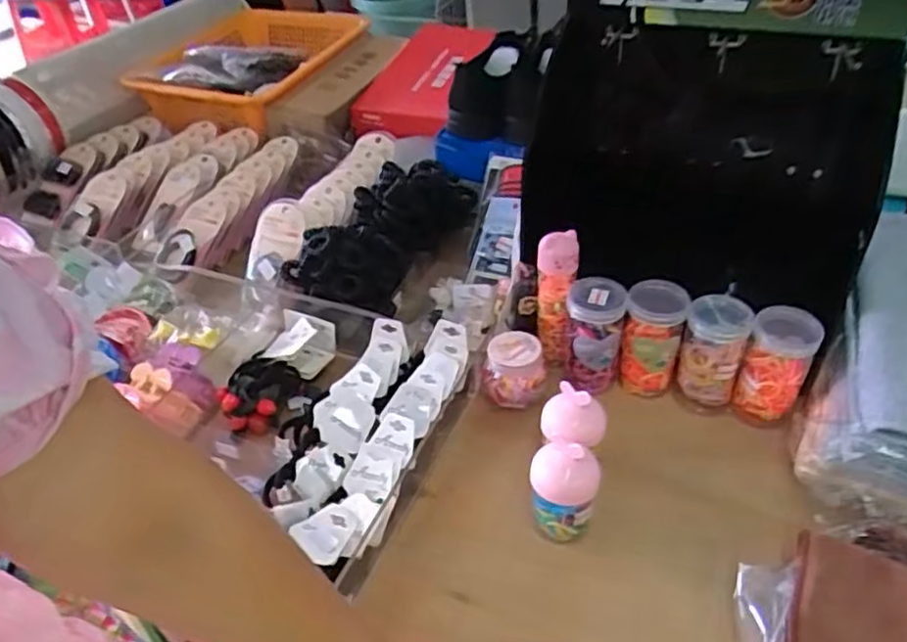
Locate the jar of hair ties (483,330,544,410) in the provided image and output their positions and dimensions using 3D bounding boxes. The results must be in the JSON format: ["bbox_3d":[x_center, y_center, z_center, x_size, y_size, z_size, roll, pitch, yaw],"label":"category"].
[{"bbox_3d":[0.060,0.048,0.687,0.059,0.057,0.049,1,40,6],"label":"jar of hair ties"}]

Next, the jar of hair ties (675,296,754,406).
[{"bbox_3d":[0.245,0.030,0.659,0.054,0.099,0.054,-2,40,2],"label":"jar of hair ties"}]

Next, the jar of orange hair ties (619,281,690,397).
[{"bbox_3d":[0.193,0.019,0.674,0.053,0.108,0.047,12,43,18],"label":"jar of orange hair ties"}]

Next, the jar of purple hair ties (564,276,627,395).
[{"bbox_3d":[0.138,0.019,0.682,0.053,0.117,0.048,4,41,9],"label":"jar of purple hair ties"}]

